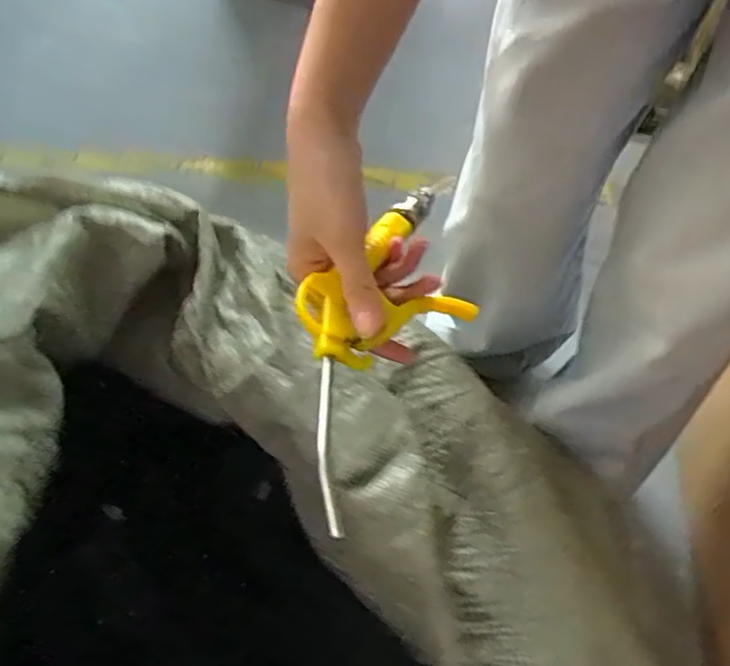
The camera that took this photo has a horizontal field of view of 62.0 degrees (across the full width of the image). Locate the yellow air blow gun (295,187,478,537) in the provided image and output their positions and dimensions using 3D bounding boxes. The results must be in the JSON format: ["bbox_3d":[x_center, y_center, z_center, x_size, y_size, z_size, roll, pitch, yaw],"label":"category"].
[{"bbox_3d":[0.008,-0.007,0.354,0.088,0.022,0.241,47,44,-8],"label":"yellow air blow gun"}]

